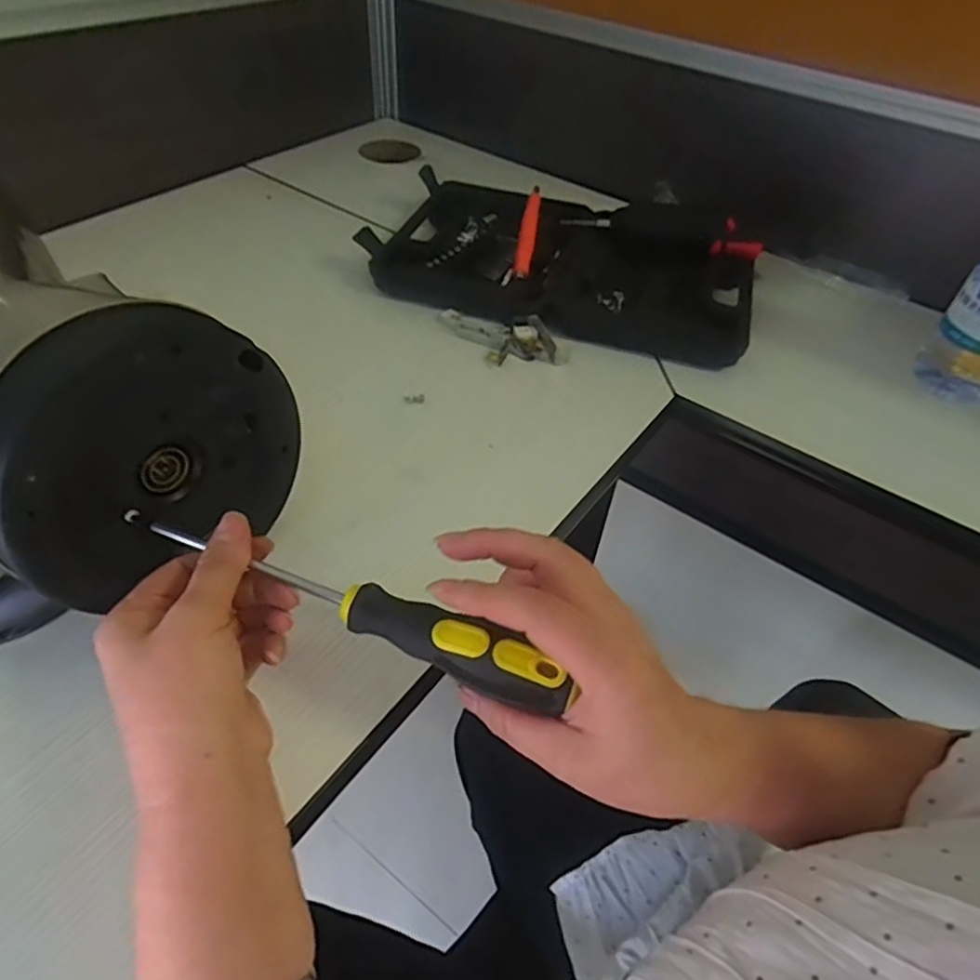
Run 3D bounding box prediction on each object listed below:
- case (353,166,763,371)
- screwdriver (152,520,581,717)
[{"bbox_3d":[0.072,-0.226,0.611,0.351,0.044,0.214,16,49,10],"label":"case"},{"bbox_3d":[-0.059,0.048,0.279,0.199,0.021,0.021,18,49,18],"label":"screwdriver"}]

